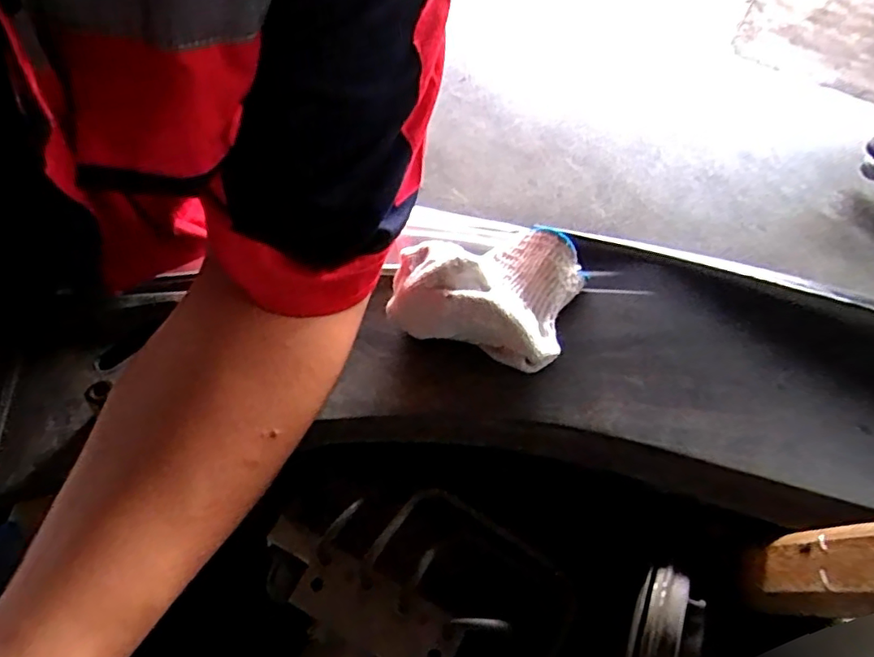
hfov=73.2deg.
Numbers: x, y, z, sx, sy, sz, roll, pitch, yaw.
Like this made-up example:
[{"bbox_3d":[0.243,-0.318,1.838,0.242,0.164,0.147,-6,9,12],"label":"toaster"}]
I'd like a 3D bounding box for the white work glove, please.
[{"bbox_3d":[0.031,-0.029,0.343,0.101,0.042,0.097,1,57,-1],"label":"white work glove"}]

